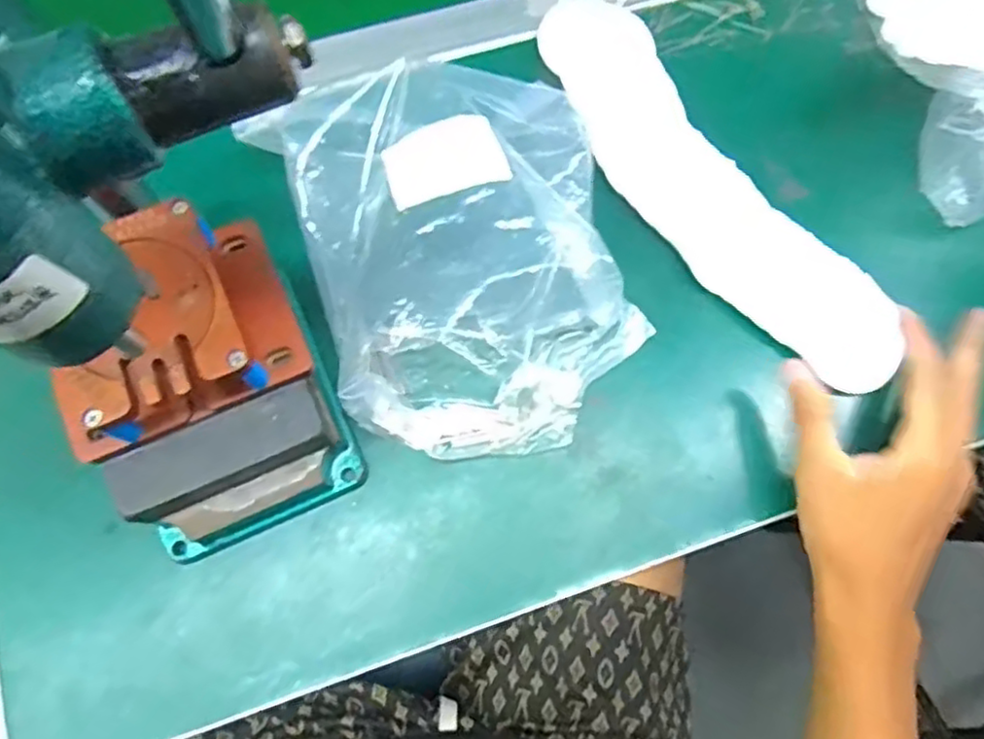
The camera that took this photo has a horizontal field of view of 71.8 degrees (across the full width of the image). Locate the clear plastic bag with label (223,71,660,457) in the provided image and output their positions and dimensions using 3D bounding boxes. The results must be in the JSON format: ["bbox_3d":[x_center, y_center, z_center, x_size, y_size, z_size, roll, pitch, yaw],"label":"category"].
[{"bbox_3d":[-0.011,-0.067,0.369,0.176,0.088,0.221,-19,74,-7],"label":"clear plastic bag with label"}]

